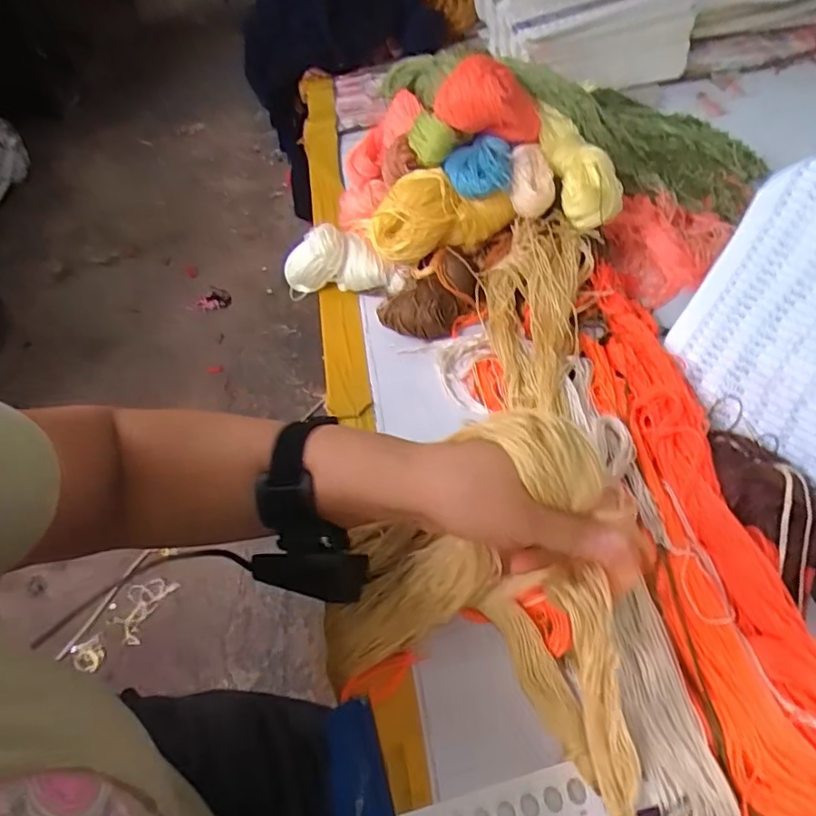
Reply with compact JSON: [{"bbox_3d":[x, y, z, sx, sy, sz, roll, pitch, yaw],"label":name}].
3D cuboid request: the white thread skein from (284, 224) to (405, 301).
[{"bbox_3d":[-0.066,-0.148,0.599,0.122,0.069,0.037,3,50,9],"label":"white thread skein"}]

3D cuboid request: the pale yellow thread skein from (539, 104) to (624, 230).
[{"bbox_3d":[0.156,-0.227,0.538,0.057,0.029,0.136,-11,62,-3],"label":"pale yellow thread skein"}]

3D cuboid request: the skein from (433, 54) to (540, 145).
[{"bbox_3d":[0.073,-0.280,0.528,0.089,0.074,0.069,6,50,11],"label":"skein"}]

